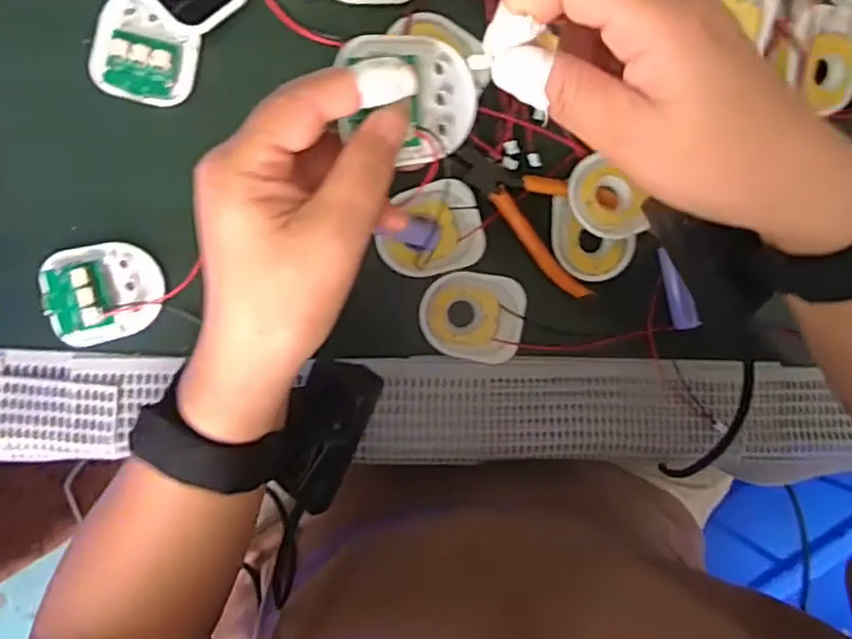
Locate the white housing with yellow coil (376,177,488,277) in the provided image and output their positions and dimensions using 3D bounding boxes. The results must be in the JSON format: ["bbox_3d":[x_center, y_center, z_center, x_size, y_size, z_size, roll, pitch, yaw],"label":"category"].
[{"bbox_3d":[0.003,-0.050,0.374,0.058,0.007,0.047,-18,93,-6],"label":"white housing with yellow coil"}]

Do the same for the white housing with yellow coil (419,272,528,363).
[{"bbox_3d":[0.026,-0.001,0.382,0.058,0.006,0.047,7,90,-7],"label":"white housing with yellow coil"}]

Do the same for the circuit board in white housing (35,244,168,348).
[{"bbox_3d":[-0.169,-0.014,0.355,0.057,0.012,0.050,-10,92,-6],"label":"circuit board in white housing"}]

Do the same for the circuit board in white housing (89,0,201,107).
[{"bbox_3d":[-0.148,-0.141,0.357,0.051,0.017,0.053,14,89,-7],"label":"circuit board in white housing"}]

